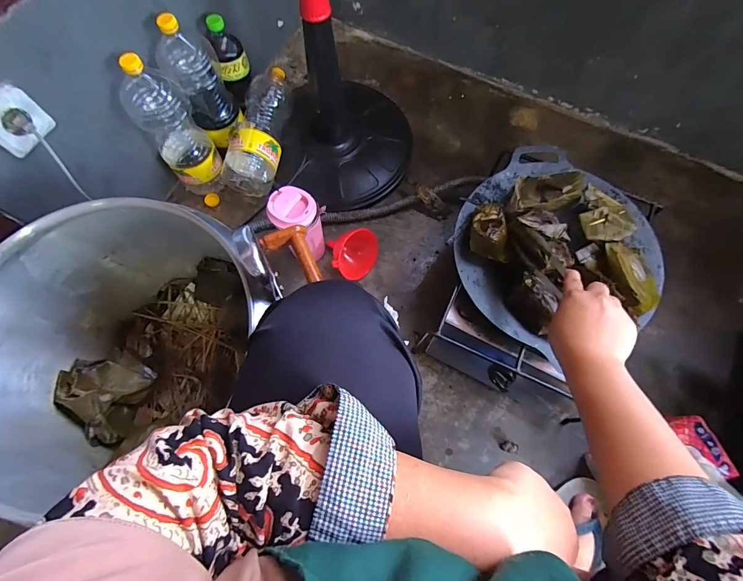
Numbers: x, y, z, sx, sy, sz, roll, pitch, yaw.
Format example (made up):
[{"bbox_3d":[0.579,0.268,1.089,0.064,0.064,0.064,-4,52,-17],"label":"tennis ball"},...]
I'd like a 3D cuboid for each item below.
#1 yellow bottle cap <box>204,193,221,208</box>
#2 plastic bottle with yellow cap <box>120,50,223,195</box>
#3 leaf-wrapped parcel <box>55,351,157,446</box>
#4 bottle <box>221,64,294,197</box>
[{"bbox_3d":[-0.372,-0.211,0.838,0.033,0.013,0.030,0,72,1],"label":"yellow bottle cap"},{"bbox_3d":[-0.397,-0.323,0.720,0.103,0.304,0.120,-34,75,-10],"label":"plastic bottle with yellow cap"},{"bbox_3d":[-0.439,0.168,0.588,0.114,0.106,0.128,16,73,6],"label":"leaf-wrapped parcel"},{"bbox_3d":[-0.251,-0.365,0.816,0.107,0.093,0.287,6,72,3],"label":"bottle"}]

